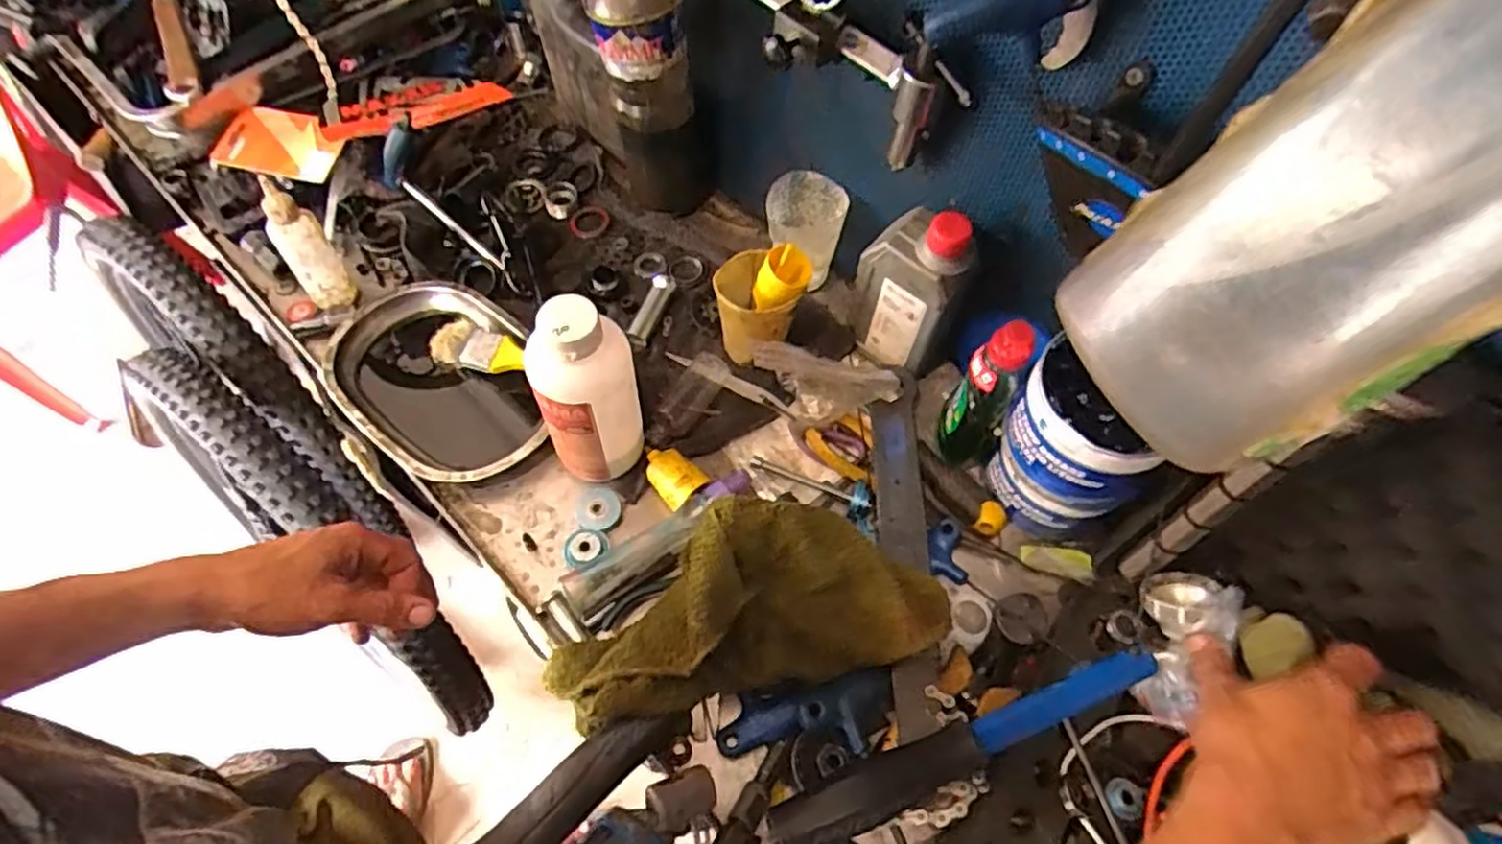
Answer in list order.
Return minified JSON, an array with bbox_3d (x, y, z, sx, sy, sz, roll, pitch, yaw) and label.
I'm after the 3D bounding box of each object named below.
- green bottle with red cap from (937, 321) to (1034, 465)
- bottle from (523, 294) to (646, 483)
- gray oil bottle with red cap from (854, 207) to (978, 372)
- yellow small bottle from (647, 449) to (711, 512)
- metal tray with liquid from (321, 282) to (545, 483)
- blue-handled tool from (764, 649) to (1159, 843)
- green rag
[{"bbox_3d":[0.185,-0.020,0.574,0.052,0.152,0.060,30,64,14],"label":"green bottle with red cap"},{"bbox_3d":[-0.122,-0.016,0.546,0.075,0.182,0.061,-19,63,-12],"label":"bottle"},{"bbox_3d":[0.129,-0.114,0.602,0.051,0.159,0.084,-40,69,-21],"label":"gray oil bottle with red cap"},{"bbox_3d":[-0.065,0.046,0.603,0.035,0.033,0.055,-36,68,-19],"label":"yellow small bottle"},{"bbox_3d":[-0.274,-0.038,0.643,0.152,0.031,0.226,-38,69,-20],"label":"metal tray with liquid"},{"bbox_3d":[0.141,0.204,0.460,0.277,0.048,0.030,-19,63,-12],"label":"blue-handled tool"},{"bbox_3d":[-0.007,0.130,0.524,0.278,0.096,0.124,-10,62,-7],"label":"green rag"}]

